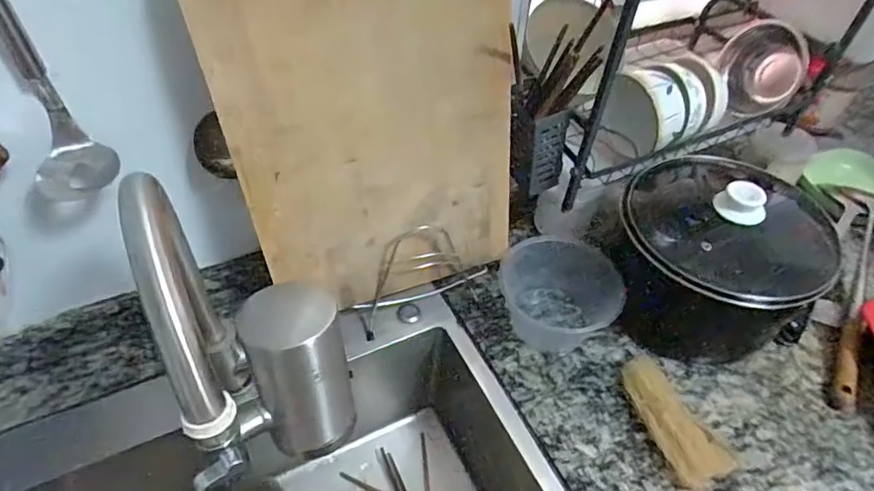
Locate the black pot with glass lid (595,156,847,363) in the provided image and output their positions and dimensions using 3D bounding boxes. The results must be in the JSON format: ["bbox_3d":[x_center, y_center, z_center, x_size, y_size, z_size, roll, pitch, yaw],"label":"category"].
[{"bbox_3d":[0.326,0.000,0.643,0.208,0.173,0.200,1,46,-1],"label":"black pot with glass lid"}]

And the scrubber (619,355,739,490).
[{"bbox_3d":[0.250,0.177,0.576,0.061,0.033,0.139,-14,49,-16],"label":"scrubber"}]

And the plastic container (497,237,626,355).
[{"bbox_3d":[0.147,0.056,0.662,0.131,0.077,0.134,1,46,-1],"label":"plastic container"}]

